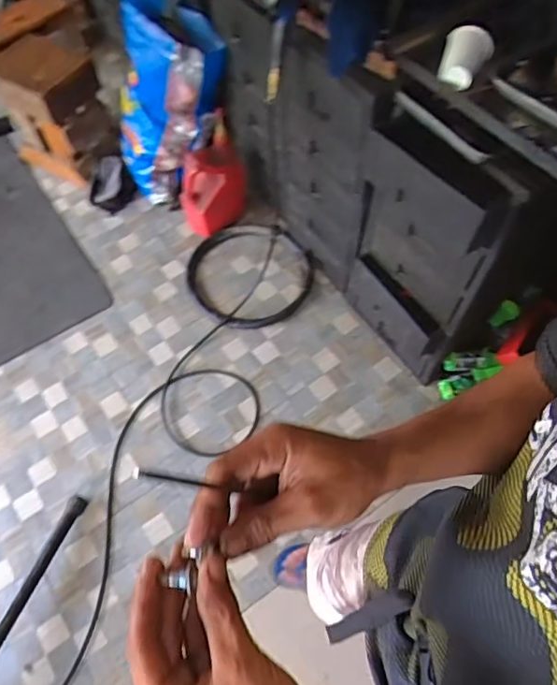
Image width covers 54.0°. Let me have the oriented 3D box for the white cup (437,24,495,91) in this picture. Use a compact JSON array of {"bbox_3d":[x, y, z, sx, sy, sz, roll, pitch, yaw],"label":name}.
[{"bbox_3d":[0.327,-0.505,0.960,0.084,0.069,0.099,23,63,14],"label":"white cup"}]

